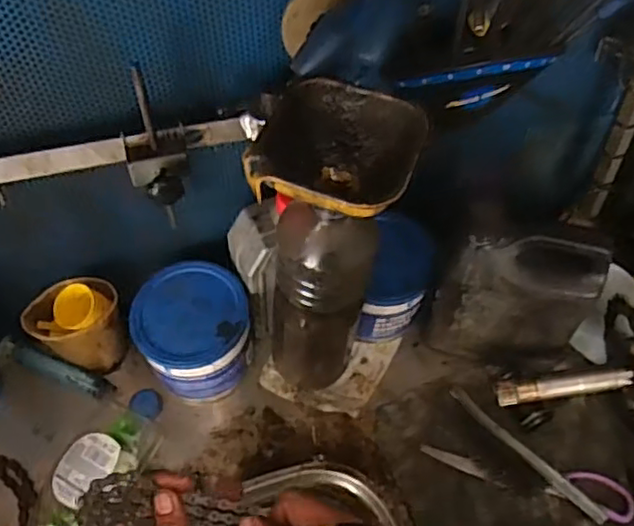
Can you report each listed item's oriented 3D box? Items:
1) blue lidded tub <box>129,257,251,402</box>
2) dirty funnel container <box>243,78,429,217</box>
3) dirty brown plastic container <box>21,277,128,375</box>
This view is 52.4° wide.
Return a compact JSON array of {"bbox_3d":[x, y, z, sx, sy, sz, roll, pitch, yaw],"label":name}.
[{"bbox_3d":[-0.112,0.063,0.595,0.098,0.081,0.097,0,56,0],"label":"blue lidded tub"},{"bbox_3d":[0.016,-0.063,0.407,0.093,0.051,0.089,15,57,10],"label":"dirty funnel container"},{"bbox_3d":[-0.225,0.061,0.610,0.075,0.100,0.057,8,56,6],"label":"dirty brown plastic container"}]

